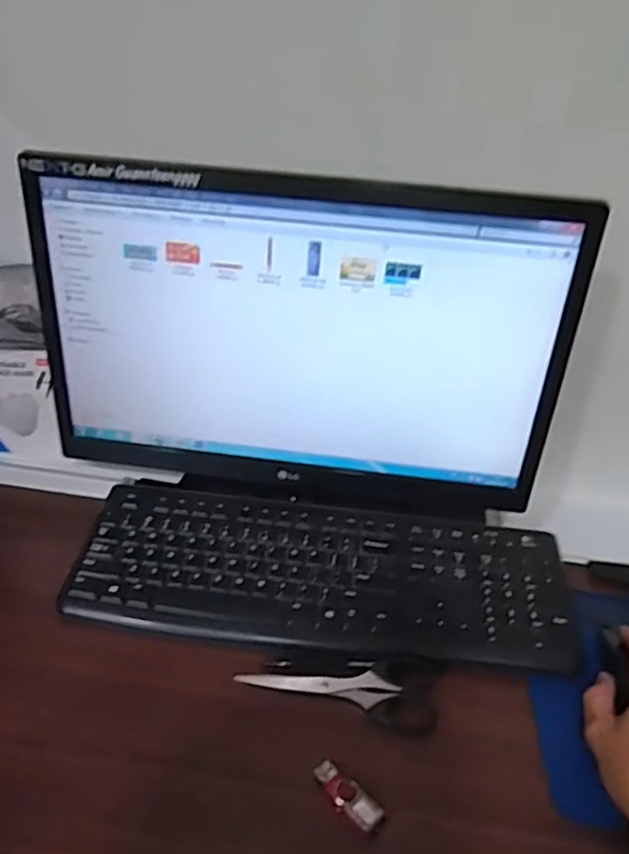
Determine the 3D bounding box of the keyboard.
[{"bbox_3d":[0.007,0.129,0.577,0.431,0.021,0.147,7,33,3],"label":"keyboard"}]

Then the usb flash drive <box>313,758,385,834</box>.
[{"bbox_3d":[0.022,0.245,0.428,0.054,0.010,0.020,28,40,31],"label":"usb flash drive"}]

